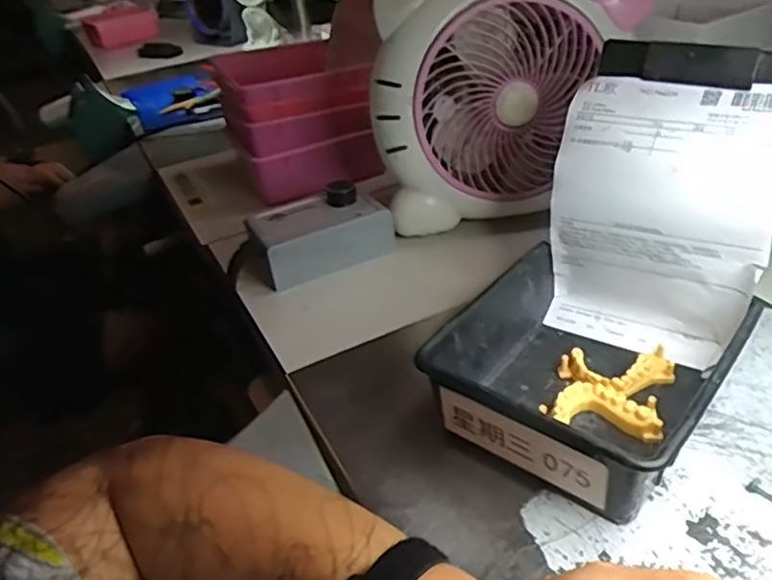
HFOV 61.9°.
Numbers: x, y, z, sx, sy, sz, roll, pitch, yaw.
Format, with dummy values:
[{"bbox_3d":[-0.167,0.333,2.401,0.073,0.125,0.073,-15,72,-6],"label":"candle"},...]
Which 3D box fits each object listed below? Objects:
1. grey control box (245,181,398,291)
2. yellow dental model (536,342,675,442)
[{"bbox_3d":[-0.066,-0.057,0.639,0.133,0.062,0.061,-23,37,-23],"label":"grey control box"},{"bbox_3d":[0.157,0.067,0.450,0.074,0.019,0.094,10,37,25],"label":"yellow dental model"}]

